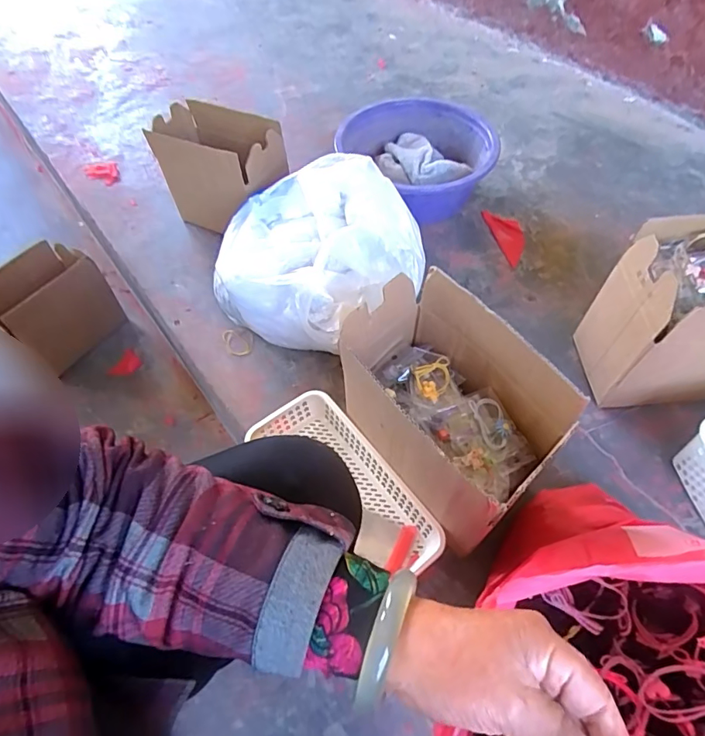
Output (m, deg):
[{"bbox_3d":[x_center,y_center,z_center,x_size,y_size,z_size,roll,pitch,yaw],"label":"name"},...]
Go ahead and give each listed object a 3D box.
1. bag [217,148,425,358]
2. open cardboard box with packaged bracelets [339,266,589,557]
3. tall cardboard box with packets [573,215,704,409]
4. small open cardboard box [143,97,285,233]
[{"bbox_3d":[-0.057,-0.164,0.727,0.271,0.182,0.247,28,61,18],"label":"bag"},{"bbox_3d":[0.103,0.043,0.543,0.150,0.184,0.239,-32,62,-19],"label":"open cardboard box with packaged bracelets"},{"bbox_3d":[0.458,-0.060,0.632,0.238,0.219,0.142,-2,56,-1],"label":"tall cardboard box with packets"},{"bbox_3d":[-0.223,-0.329,0.847,0.221,0.187,0.118,22,59,15],"label":"small open cardboard box"}]

